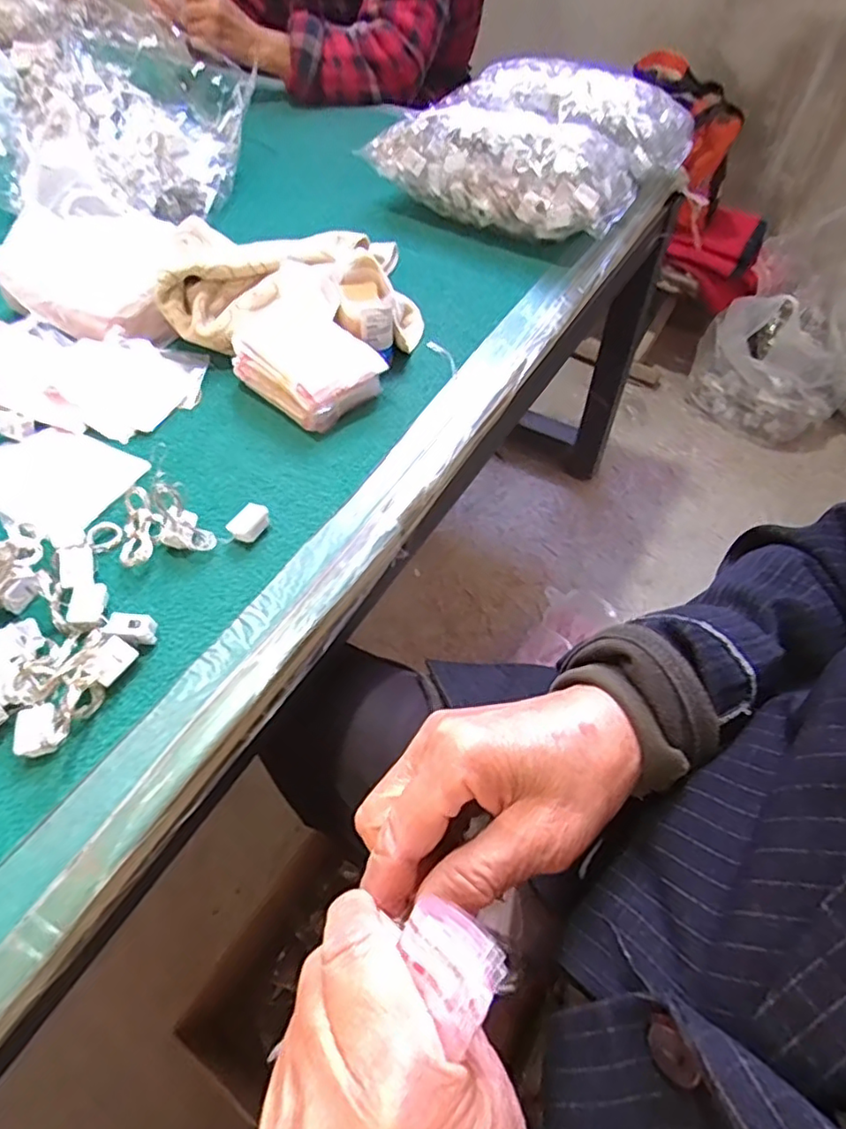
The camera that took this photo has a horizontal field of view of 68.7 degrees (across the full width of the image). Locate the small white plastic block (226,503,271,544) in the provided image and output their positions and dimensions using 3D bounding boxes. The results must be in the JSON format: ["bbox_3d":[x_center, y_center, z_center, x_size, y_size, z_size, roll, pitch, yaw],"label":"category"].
[{"bbox_3d":[-0.127,-0.030,0.453,0.019,0.016,0.028,27,57,19],"label":"small white plastic block"}]

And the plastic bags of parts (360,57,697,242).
[{"bbox_3d":[0.137,-0.506,0.752,0.279,0.117,0.281,30,58,21],"label":"plastic bags of parts"}]

